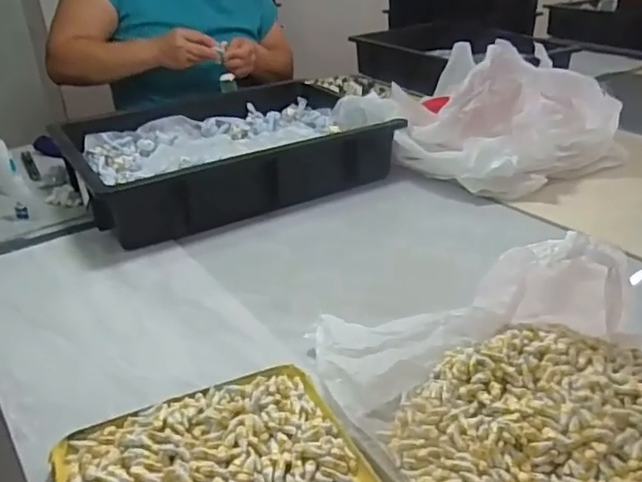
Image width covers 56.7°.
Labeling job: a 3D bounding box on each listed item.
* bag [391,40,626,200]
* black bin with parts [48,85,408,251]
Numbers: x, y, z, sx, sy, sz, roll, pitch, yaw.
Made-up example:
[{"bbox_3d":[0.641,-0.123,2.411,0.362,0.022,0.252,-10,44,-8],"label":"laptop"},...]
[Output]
[{"bbox_3d":[0.276,-0.200,0.884,0.294,0.148,0.247,-25,35,-36],"label":"bag"},{"bbox_3d":[-0.139,-0.148,0.902,0.451,0.084,0.310,-18,31,-26],"label":"black bin with parts"}]

